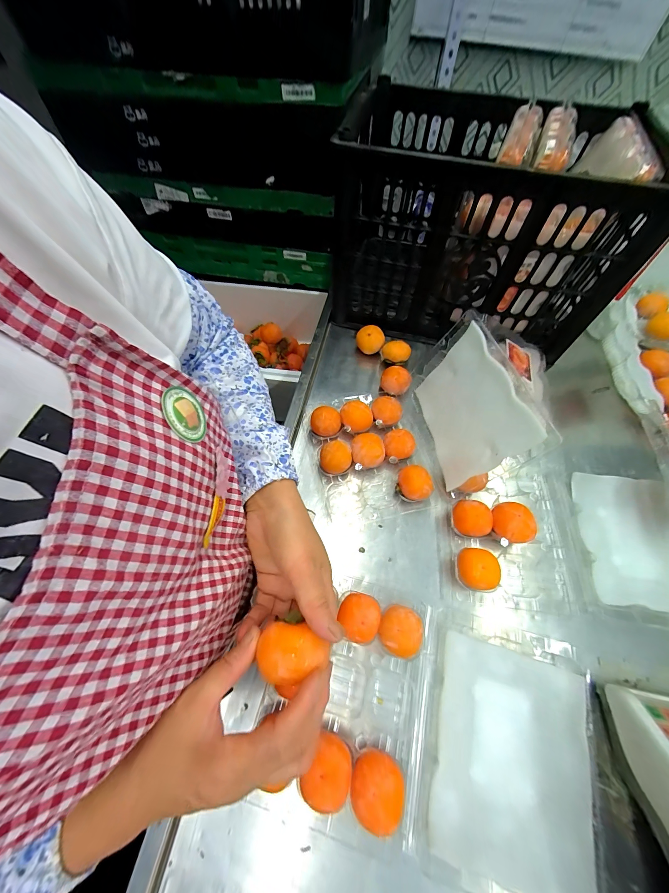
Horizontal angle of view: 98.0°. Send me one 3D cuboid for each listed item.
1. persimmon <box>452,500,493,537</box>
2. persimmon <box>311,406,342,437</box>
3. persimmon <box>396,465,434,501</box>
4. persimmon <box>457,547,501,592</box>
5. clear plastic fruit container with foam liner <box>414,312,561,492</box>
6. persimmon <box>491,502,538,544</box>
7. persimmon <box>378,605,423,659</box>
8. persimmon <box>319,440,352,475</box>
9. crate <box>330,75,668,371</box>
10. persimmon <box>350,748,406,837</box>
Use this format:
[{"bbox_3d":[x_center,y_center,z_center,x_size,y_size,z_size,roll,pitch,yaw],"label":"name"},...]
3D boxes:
[{"bbox_3d":[0.200,0.107,0.427,0.048,0.042,0.050,0,59,1],"label":"persimmon"},{"bbox_3d":[-0.014,-0.037,0.499,0.051,0.050,0.046,4,60,2],"label":"persimmon"},{"bbox_3d":[0.125,0.061,0.457,0.050,0.038,0.051,0,59,1],"label":"persimmon"},{"bbox_3d":[0.193,0.166,0.393,0.047,0.036,0.051,0,59,1],"label":"persimmon"},{"bbox_3d":[0.195,-0.061,0.413,0.032,0.193,0.202,2,59,-20],"label":"clear plastic fruit container with foam liner"},{"bbox_3d":[0.256,0.109,0.421,0.054,0.043,0.058,15,60,9],"label":"persimmon"},{"bbox_3d":[0.081,0.227,0.360,0.050,0.044,0.054,12,61,6],"label":"persimmon"},{"bbox_3d":[0.002,0.023,0.468,0.049,0.048,0.047,0,60,-1],"label":"persimmon"},{"bbox_3d":[0.261,-0.443,0.584,0.507,0.288,0.391,11,60,7],"label":"crate"},{"bbox_3d":[0.043,0.345,0.293,0.050,0.033,0.052,0,59,1],"label":"persimmon"}]

